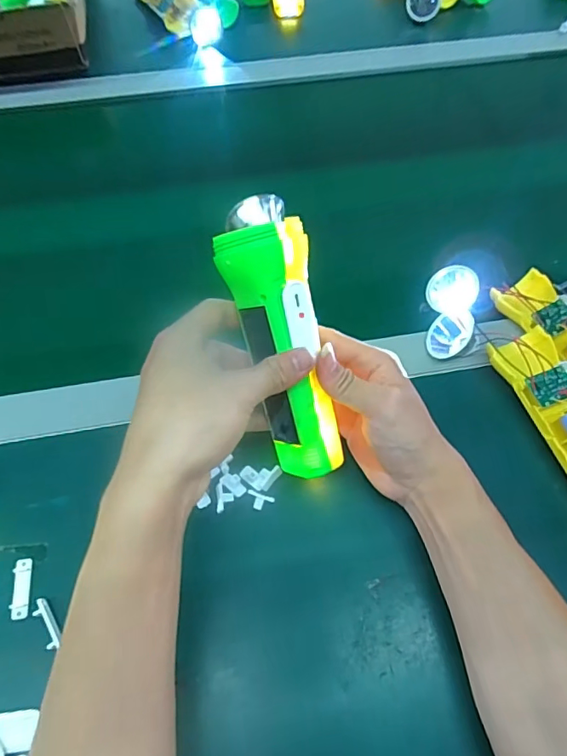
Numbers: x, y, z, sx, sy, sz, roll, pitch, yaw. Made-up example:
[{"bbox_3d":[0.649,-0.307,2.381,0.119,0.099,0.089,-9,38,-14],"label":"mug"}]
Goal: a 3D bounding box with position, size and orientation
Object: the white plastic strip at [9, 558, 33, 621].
[{"bbox_3d":[-0.174,0.139,0.326,0.012,0.004,0.037,-12,60,-6],"label":"white plastic strip"}]

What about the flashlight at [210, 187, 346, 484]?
[{"bbox_3d":[-0.003,-0.027,0.315,0.050,0.062,0.184,-14,94,-7],"label":"flashlight"}]

